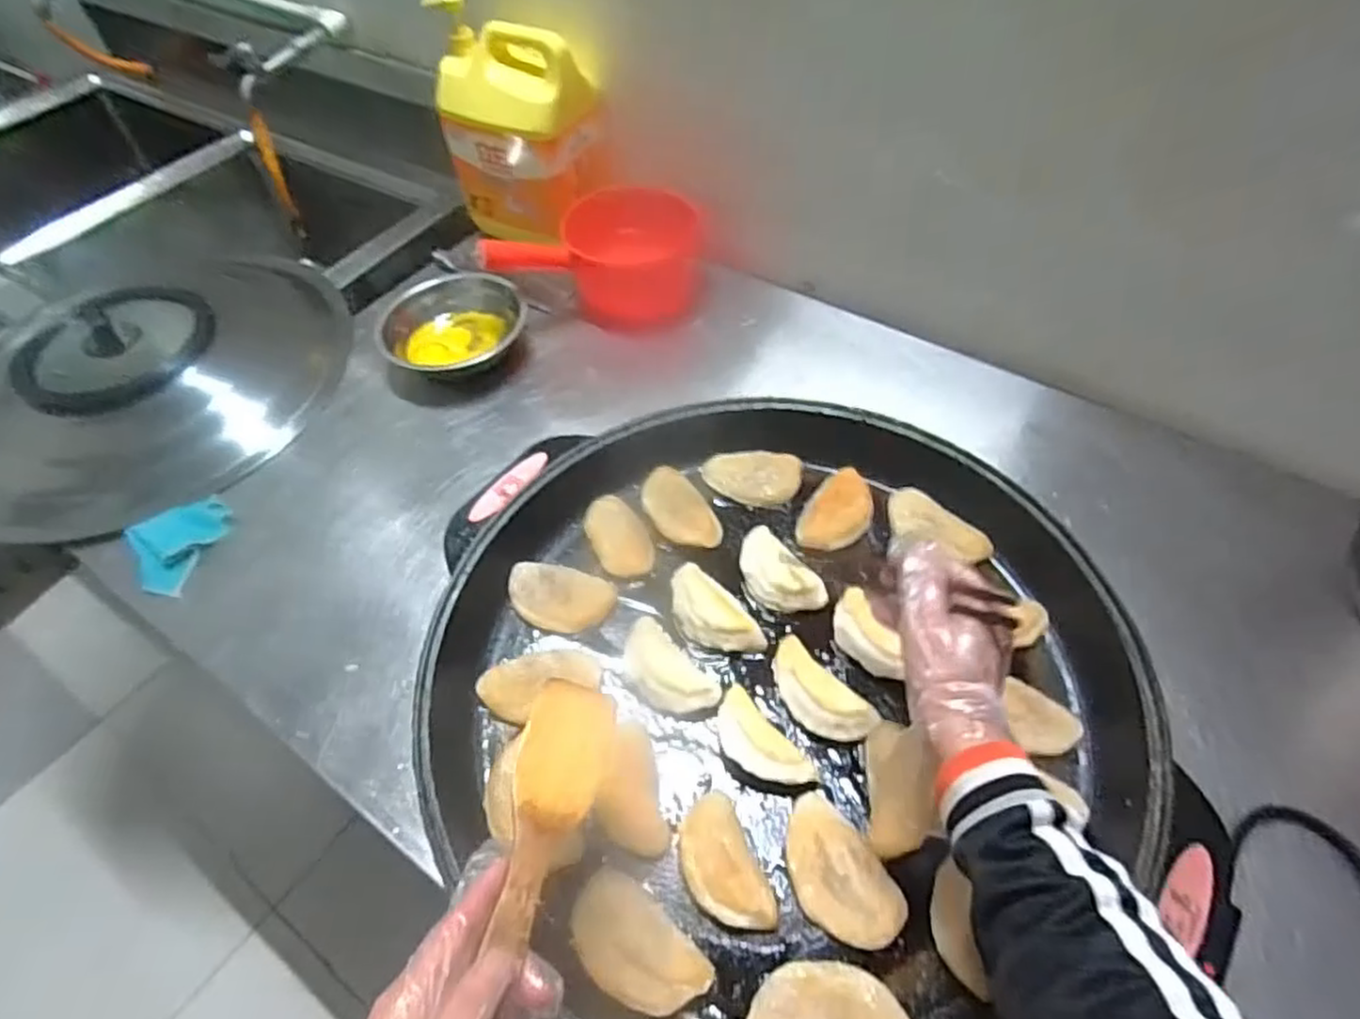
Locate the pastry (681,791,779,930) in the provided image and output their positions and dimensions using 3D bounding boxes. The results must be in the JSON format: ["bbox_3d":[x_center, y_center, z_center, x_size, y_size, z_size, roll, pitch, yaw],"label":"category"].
[{"bbox_3d":[0.030,0.250,0.505,0.050,0.012,0.092,-19,56,-15],"label":"pastry"}]

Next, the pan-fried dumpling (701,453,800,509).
[{"bbox_3d":[0.072,-0.035,0.718,0.094,0.019,0.062,9,53,5],"label":"pan-fried dumpling"}]

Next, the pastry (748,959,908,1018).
[{"bbox_3d":[0.094,0.319,0.453,0.098,0.018,0.057,3,53,1],"label":"pastry"}]

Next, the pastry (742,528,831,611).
[{"bbox_3d":[0.086,0.055,0.648,0.051,0.026,0.095,-30,60,-22],"label":"pastry"}]

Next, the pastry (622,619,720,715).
[{"bbox_3d":[-0.014,0.130,0.591,0.048,0.021,0.094,-29,59,-22],"label":"pastry"}]

